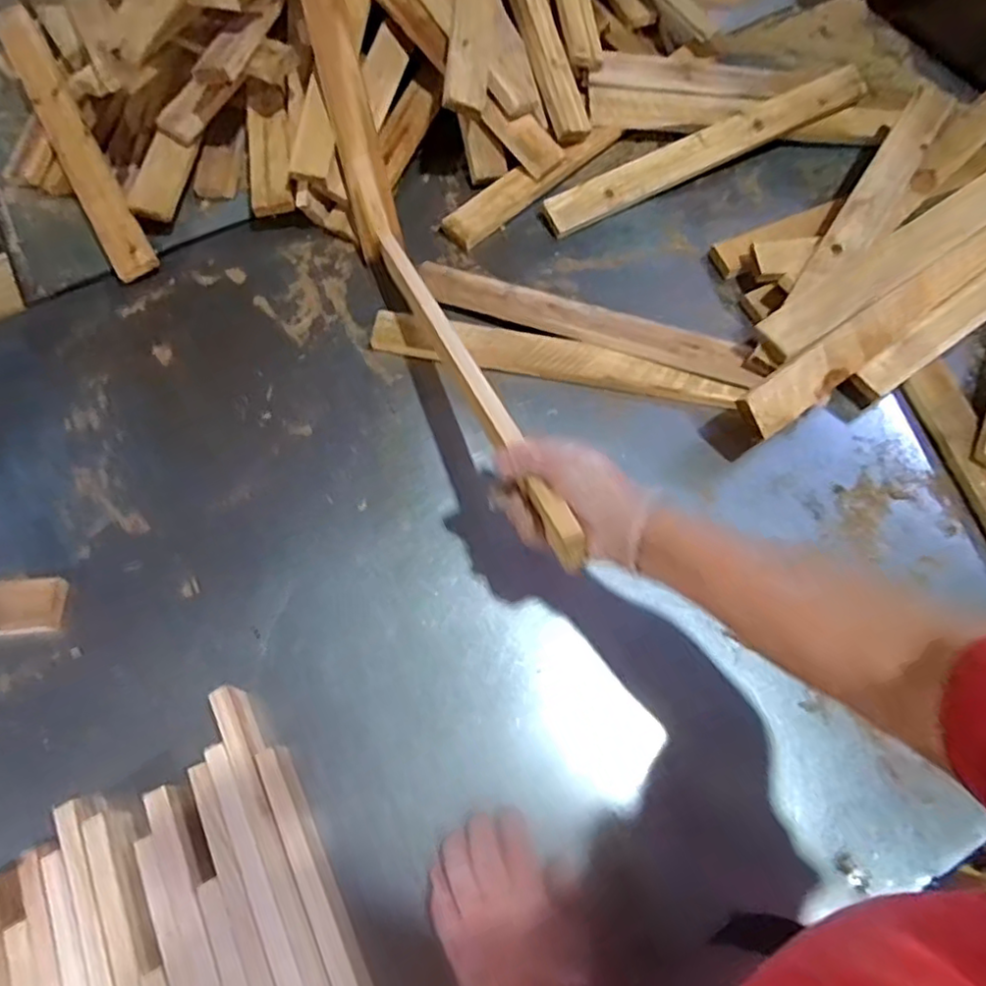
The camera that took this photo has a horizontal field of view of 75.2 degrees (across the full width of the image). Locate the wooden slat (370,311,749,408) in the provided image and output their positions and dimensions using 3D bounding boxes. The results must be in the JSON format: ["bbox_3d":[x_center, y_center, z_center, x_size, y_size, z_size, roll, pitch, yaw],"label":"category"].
[{"bbox_3d":[0.070,-0.158,0.748,0.421,0.021,0.050,9,66,4],"label":"wooden slat"}]

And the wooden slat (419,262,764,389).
[{"bbox_3d":[0.103,-0.197,0.757,0.403,0.034,0.051,19,67,9],"label":"wooden slat"}]

